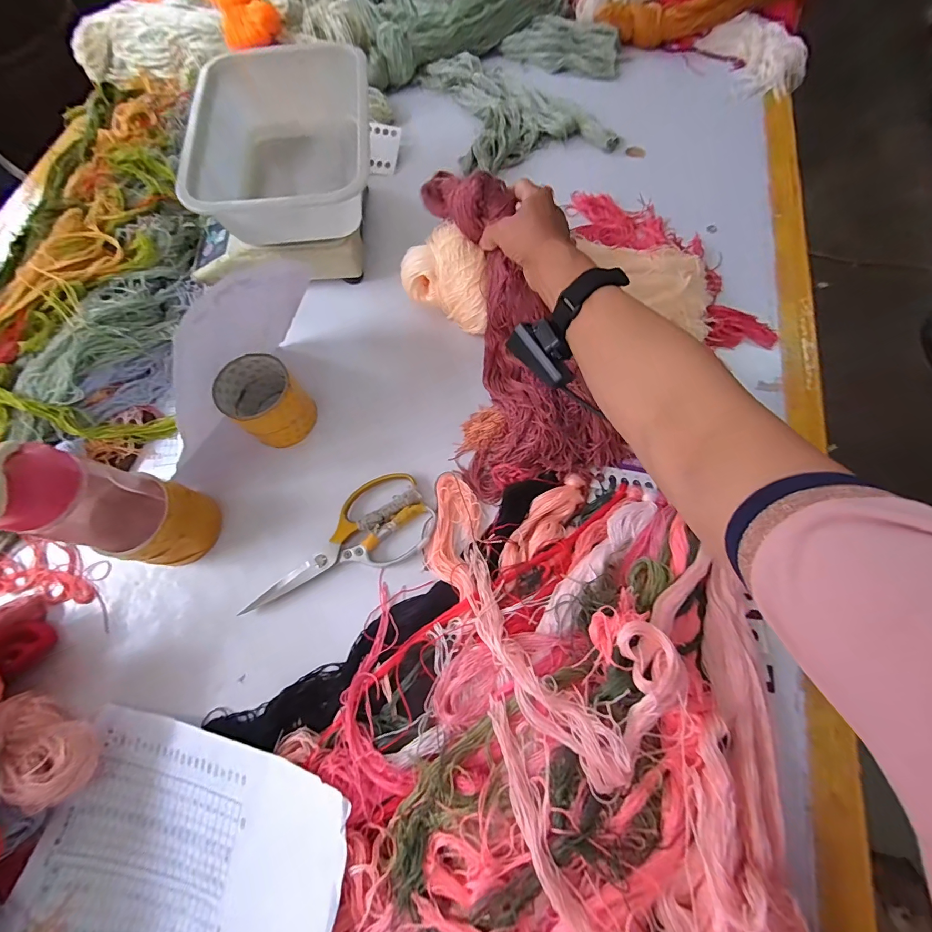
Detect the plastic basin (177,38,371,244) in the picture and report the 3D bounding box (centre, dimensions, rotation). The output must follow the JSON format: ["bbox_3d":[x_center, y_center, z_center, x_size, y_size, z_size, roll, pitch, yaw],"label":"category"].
[{"bbox_3d":[-0.222,-0.408,0.494,0.208,0.082,0.252,-11,71,-4],"label":"plastic basin"}]

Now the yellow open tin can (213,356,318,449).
[{"bbox_3d":[-0.224,-0.070,0.454,0.084,0.083,0.073,37,75,12],"label":"yellow open tin can"}]

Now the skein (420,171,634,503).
[{"bbox_3d":[0.039,-0.154,0.454,0.164,0.103,0.359,-19,87,-6],"label":"skein"}]

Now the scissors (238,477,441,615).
[{"bbox_3d":[-0.138,0.085,0.425,0.209,0.015,0.093,-27,73,-9],"label":"scissors"}]

